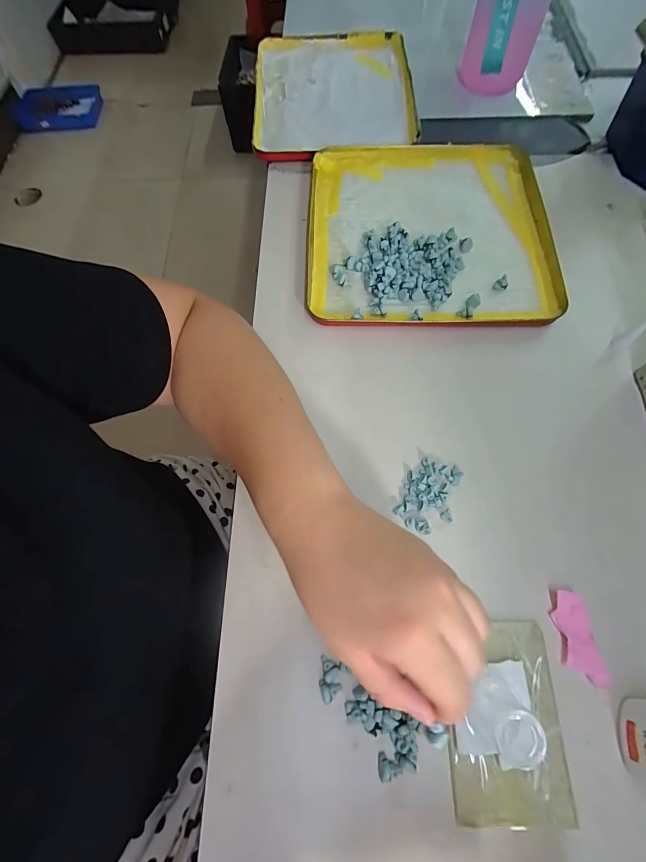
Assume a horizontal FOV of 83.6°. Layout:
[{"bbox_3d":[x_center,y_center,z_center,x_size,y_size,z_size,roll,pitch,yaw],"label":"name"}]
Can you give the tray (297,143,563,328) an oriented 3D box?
[{"bbox_3d":[0.111,-0.210,0.376,0.248,0.015,0.244,2,69,1],"label":"tray"}]

